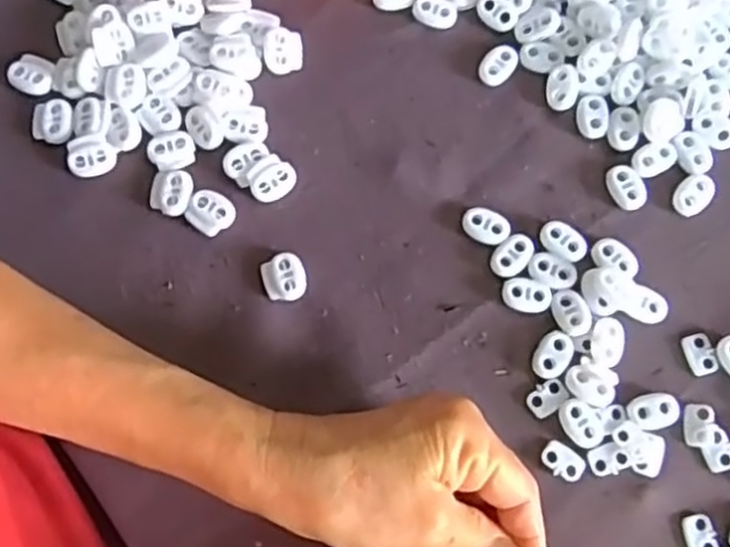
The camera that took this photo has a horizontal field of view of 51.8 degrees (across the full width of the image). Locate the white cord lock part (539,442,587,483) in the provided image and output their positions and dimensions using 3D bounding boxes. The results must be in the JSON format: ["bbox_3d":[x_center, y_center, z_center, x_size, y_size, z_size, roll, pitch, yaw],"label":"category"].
[{"bbox_3d":[0.087,0.083,0.329,0.019,0.004,0.012,44,79,10],"label":"white cord lock part"}]

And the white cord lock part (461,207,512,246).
[{"bbox_3d":[0.057,-0.022,0.355,0.023,0.005,0.015,24,76,5],"label":"white cord lock part"}]

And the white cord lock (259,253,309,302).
[{"bbox_3d":[-0.038,0.002,0.347,0.020,0.004,0.023,-14,76,-4],"label":"white cord lock"}]

